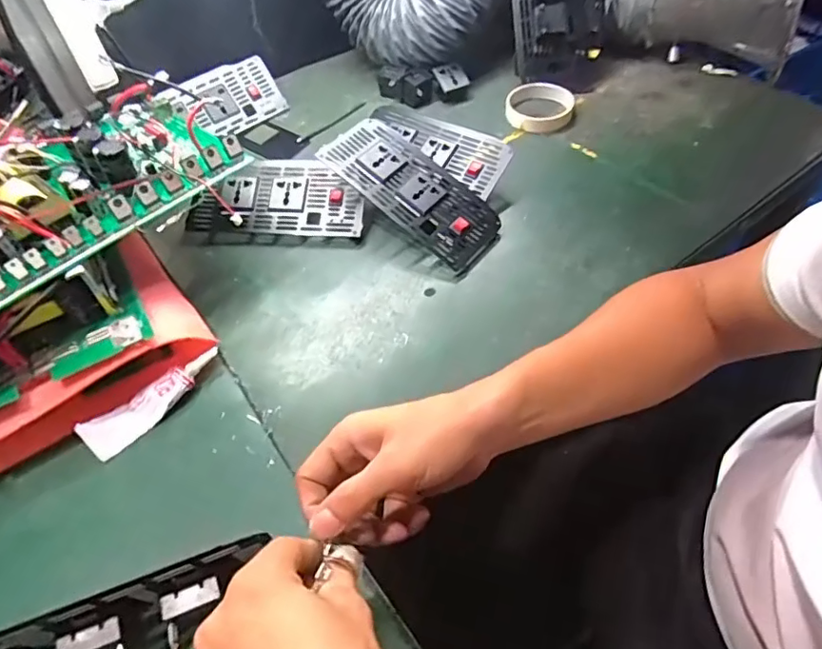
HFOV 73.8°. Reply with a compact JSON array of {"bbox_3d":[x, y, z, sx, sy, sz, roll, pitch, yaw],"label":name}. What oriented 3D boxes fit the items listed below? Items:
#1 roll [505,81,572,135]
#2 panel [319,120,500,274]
[{"bbox_3d":[0.164,-0.280,0.701,0.082,0.019,0.089,8,53,10],"label":"roll"},{"bbox_3d":[0.004,-0.145,0.582,0.205,0.026,0.095,39,62,8],"label":"panel"}]

